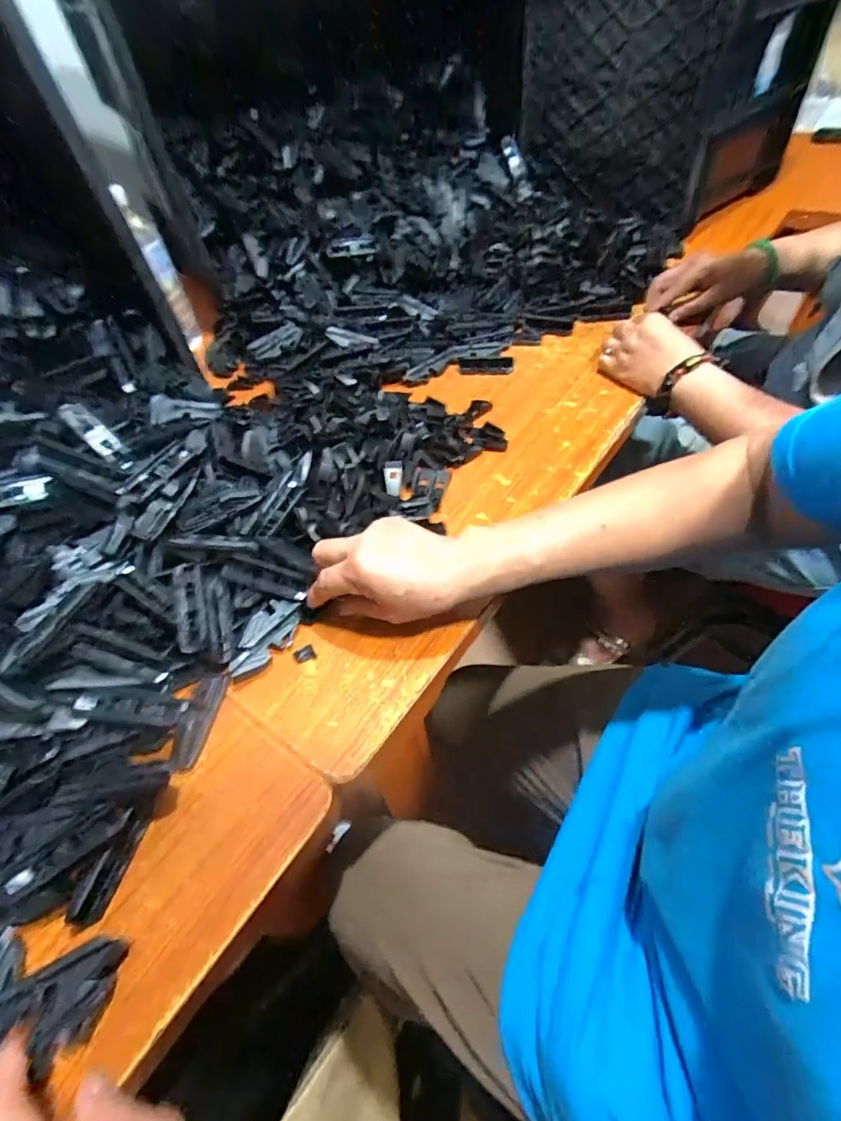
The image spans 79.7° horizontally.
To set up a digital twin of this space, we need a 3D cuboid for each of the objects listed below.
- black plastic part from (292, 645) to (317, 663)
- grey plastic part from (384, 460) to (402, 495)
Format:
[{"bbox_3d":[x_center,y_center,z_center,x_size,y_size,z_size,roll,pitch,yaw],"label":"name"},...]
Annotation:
[{"bbox_3d":[-0.098,0.079,0.422,0.018,0.004,0.015,-22,53,-11],"label":"black plastic part"},{"bbox_3d":[-0.029,-0.088,0.532,0.018,0.006,0.042,2,71,1],"label":"grey plastic part"}]

